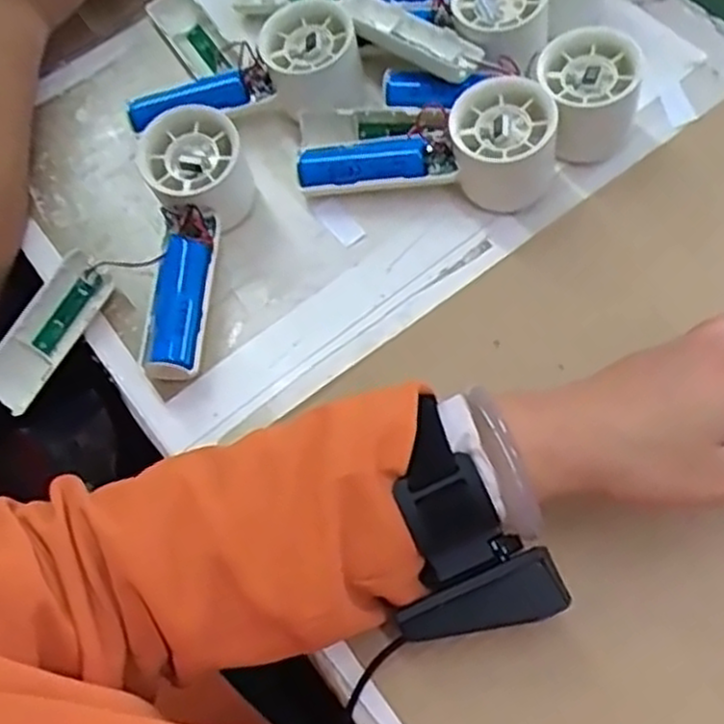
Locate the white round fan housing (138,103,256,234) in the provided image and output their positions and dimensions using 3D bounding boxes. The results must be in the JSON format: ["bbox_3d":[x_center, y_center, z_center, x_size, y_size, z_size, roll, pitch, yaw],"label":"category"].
[{"bbox_3d":[-0.096,-0.108,0.450,0.053,0.061,0.055,-1,66,3],"label":"white round fan housing"}]

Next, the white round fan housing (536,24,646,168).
[{"bbox_3d":[0.130,-0.153,0.449,0.060,0.055,0.064,22,69,13],"label":"white round fan housing"}]

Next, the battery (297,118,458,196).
[{"bbox_3d":[0.008,-0.117,0.454,0.090,0.030,0.035,-2,66,3],"label":"battery"}]

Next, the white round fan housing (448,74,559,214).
[{"bbox_3d":[0.081,-0.123,0.439,0.056,0.057,0.048,35,72,17],"label":"white round fan housing"}]

